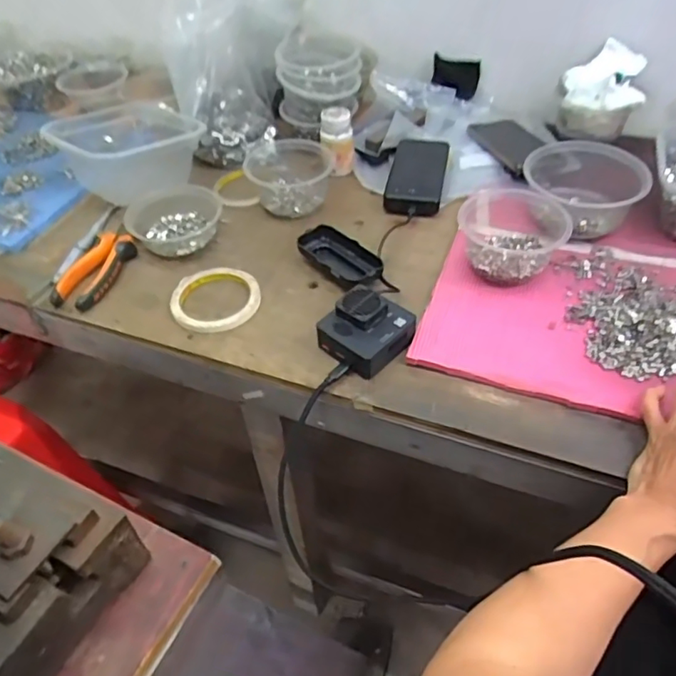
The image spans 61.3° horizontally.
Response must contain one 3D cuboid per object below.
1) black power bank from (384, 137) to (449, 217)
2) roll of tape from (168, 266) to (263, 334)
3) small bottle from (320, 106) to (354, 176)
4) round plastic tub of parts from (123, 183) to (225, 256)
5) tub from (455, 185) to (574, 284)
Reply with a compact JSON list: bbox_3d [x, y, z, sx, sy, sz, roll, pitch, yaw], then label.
[{"bbox_3d":[0.112,-0.230,0.794,0.073,0.029,0.178,8,46,9],"label":"black power bank"},{"bbox_3d":[-0.136,-0.043,0.637,0.098,0.011,0.097,-1,46,1],"label":"roll of tape"},{"bbox_3d":[-0.001,-0.275,0.802,0.042,0.085,0.049,6,46,8],"label":"small bottle"},{"bbox_3d":[-0.202,-0.148,0.707,0.107,0.047,0.091,-8,46,-6],"label":"round plastic tub of parts"},{"bbox_3d":[0.195,-0.115,0.645,0.117,0.057,0.120,-1,46,1],"label":"tub"}]

